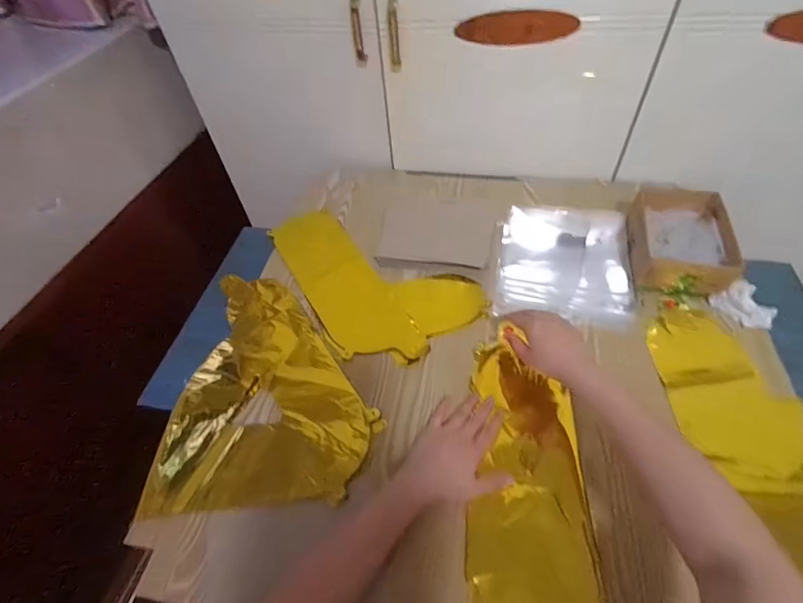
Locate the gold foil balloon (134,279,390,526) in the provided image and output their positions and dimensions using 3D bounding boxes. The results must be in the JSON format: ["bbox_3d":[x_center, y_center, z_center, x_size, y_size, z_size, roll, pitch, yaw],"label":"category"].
[{"bbox_3d":[-0.181,0.100,0.591,0.274,0.015,0.345,-4,52,0],"label":"gold foil balloon"}]

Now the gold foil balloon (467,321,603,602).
[{"bbox_3d":[0.150,0.227,0.496,0.132,0.029,0.401,3,51,6],"label":"gold foil balloon"}]

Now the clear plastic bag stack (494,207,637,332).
[{"bbox_3d":[0.275,-0.082,0.699,0.212,0.016,0.285,9,53,10],"label":"clear plastic bag stack"}]

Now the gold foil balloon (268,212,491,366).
[{"bbox_3d":[-0.055,-0.056,0.716,0.233,0.012,0.375,-27,55,-17],"label":"gold foil balloon"}]

